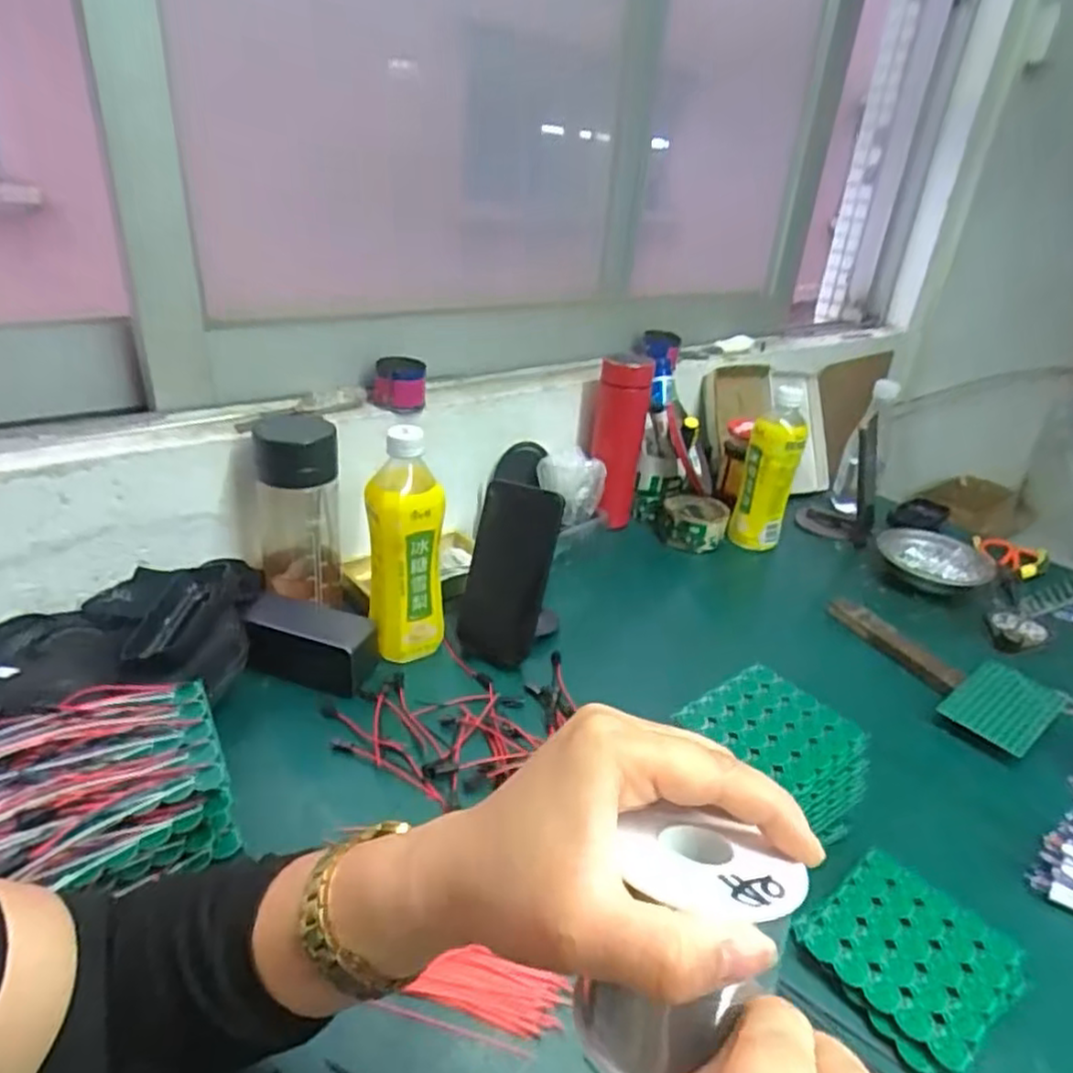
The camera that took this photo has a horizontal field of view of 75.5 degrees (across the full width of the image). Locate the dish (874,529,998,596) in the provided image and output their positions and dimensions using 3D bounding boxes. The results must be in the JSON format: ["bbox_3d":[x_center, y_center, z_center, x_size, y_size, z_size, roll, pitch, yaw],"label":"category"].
[{"bbox_3d":[0.506,0.033,0.893,0.110,0.037,0.136,-20,37,-39],"label":"dish"}]

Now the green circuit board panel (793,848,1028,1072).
[{"bbox_3d":[0.227,0.256,0.425,0.115,0.015,0.101,-16,35,-34],"label":"green circuit board panel"}]

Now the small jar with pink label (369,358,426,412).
[{"bbox_3d":[-0.146,-0.159,0.731,0.056,0.049,0.050,-3,27,-21],"label":"small jar with pink label"}]

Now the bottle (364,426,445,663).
[{"bbox_3d":[-0.116,0.011,0.618,0.067,0.213,0.062,0,29,-9],"label":"bottle"}]

